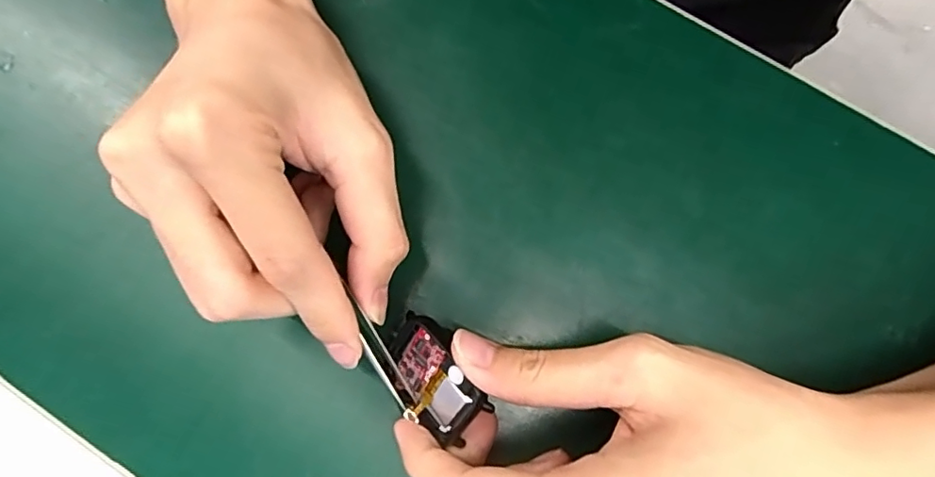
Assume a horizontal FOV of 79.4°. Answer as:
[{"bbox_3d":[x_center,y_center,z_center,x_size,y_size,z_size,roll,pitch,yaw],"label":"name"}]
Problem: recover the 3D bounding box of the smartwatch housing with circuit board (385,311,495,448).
[{"bbox_3d":[-0.015,0.054,0.216,0.048,0.009,0.034,46,119,22],"label":"smartwatch housing with circuit board"}]

